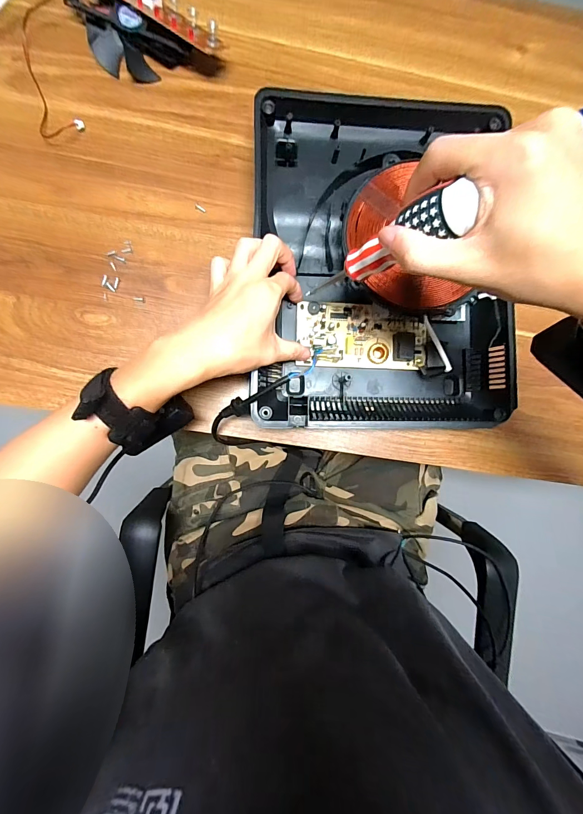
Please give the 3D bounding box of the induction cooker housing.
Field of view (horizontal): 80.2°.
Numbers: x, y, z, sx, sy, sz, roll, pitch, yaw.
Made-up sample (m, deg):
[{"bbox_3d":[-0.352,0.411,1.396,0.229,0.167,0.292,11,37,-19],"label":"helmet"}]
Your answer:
[{"bbox_3d":[0.097,-0.155,0.378,0.272,0.055,0.355,1,88,-5],"label":"induction cooker housing"}]

